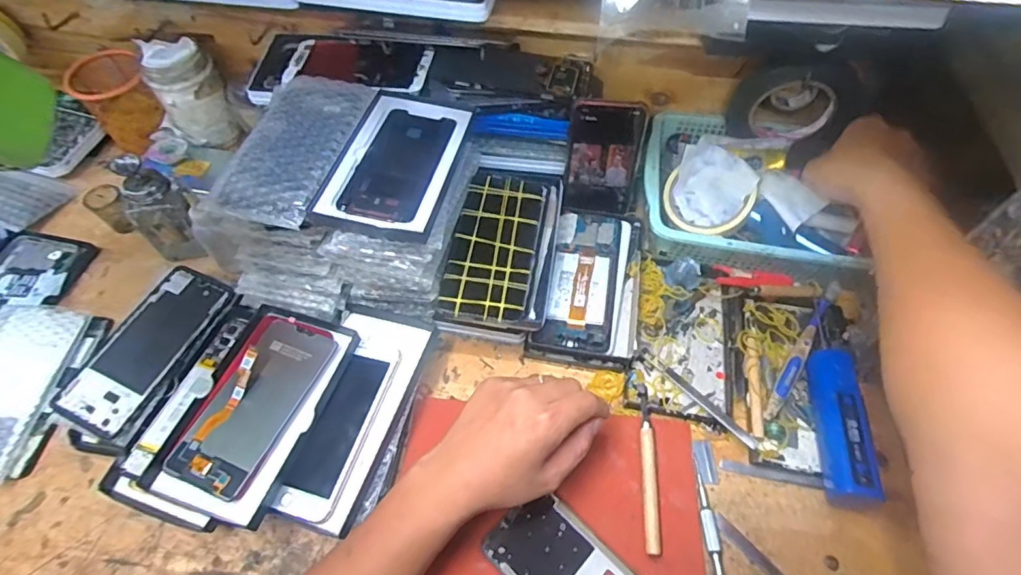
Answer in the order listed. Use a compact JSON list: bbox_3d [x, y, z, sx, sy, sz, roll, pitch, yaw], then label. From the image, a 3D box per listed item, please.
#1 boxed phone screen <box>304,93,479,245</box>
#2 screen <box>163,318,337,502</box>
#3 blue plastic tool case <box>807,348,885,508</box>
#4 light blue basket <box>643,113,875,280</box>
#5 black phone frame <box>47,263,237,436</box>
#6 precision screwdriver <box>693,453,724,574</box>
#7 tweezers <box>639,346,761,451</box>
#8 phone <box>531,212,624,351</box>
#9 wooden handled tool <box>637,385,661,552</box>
[{"bbox_3d":[-0.098,-0.116,0.459,0.100,0.018,0.173,10,58,7],"label":"boxed phone screen"},{"bbox_3d":[-0.218,0.097,0.438,0.070,0.018,0.149,19,59,12],"label":"screen"},{"bbox_3d":[0.291,0.120,0.451,0.029,0.053,0.141,10,58,6],"label":"blue plastic tool case"},{"bbox_3d":[0.261,-0.096,0.572,0.224,0.072,0.182,14,58,9],"label":"light blue basket"},{"bbox_3d":[-0.340,0.056,0.482,0.076,0.010,0.163,27,64,9],"label":"black phone frame"},{"bbox_3d":[0.164,0.203,0.421,0.016,0.014,0.126,-2,57,-1],"label":"precision screwdriver"},{"bbox_3d":[0.176,0.102,0.486,0.015,0.013,0.132,-39,65,-22],"label":"tweezers"},{"bbox_3d":[0.076,-0.012,0.530,0.070,0.009,0.163,10,62,6],"label":"phone"},{"bbox_3d":[0.120,0.152,0.448,0.012,0.014,0.147,4,57,2],"label":"wooden handled tool"}]

